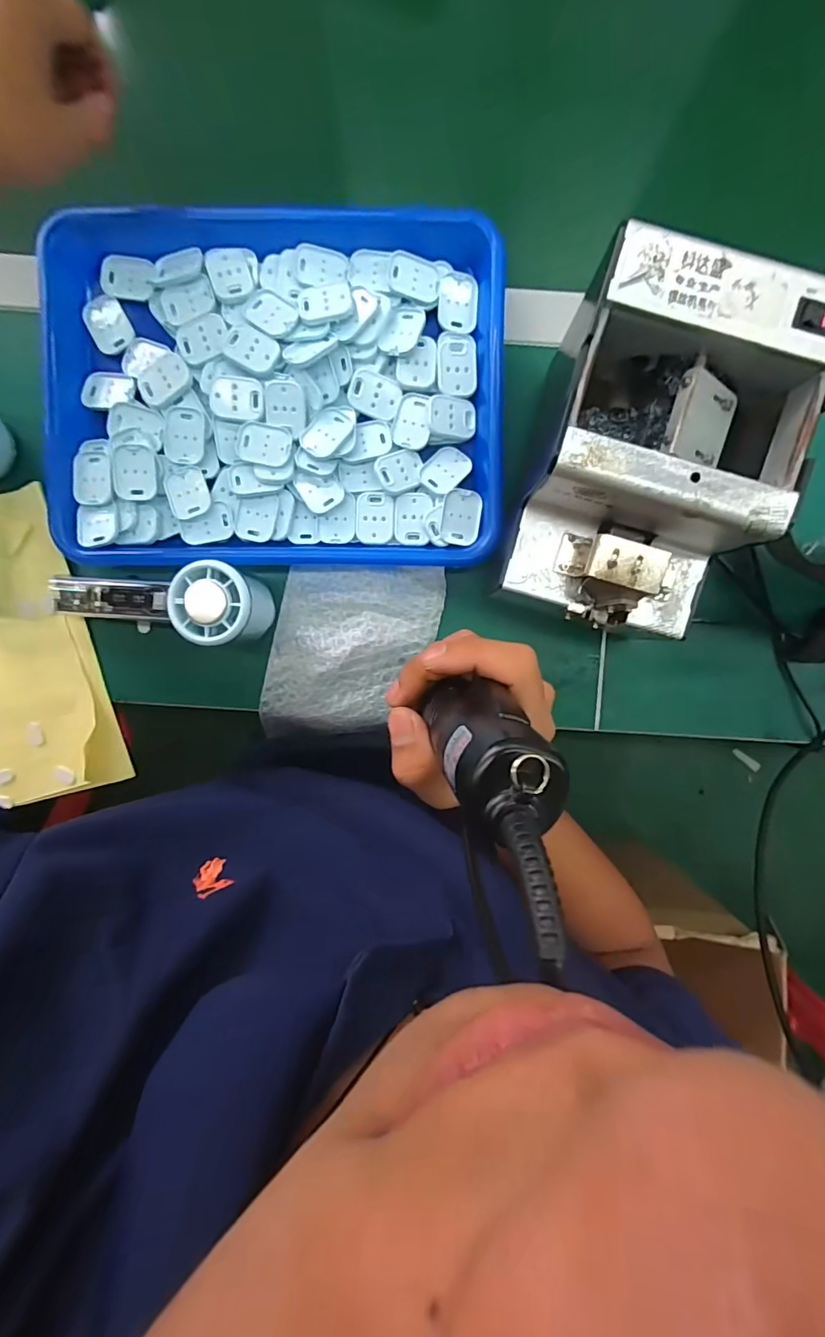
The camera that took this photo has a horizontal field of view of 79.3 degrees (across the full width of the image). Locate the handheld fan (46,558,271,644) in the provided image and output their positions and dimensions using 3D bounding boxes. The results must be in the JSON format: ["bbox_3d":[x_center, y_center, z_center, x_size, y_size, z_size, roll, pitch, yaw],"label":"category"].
[{"bbox_3d":[-0.181,-0.044,0.362,0.155,0.052,0.057,-6,97,-3],"label":"handheld fan"}]

